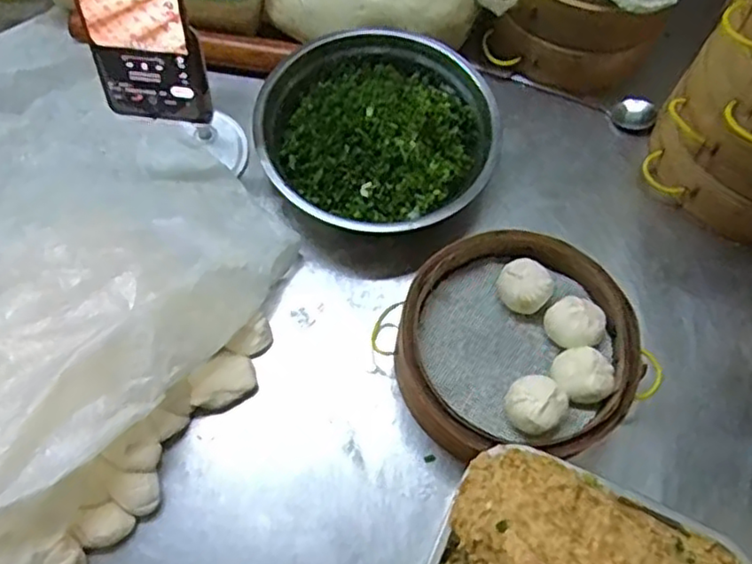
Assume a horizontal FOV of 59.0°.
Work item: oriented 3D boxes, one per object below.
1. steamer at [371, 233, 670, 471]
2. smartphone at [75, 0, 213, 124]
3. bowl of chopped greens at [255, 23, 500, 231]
[{"bbox_3d":[0.105,0.053,0.520,0.170,0.073,0.169,1,67,-2],"label":"steamer"},{"bbox_3d":[-0.169,-0.182,0.470,0.080,0.163,0.008,3,52,1],"label":"smartphone"},{"bbox_3d":[0.004,-0.130,0.599,0.199,0.066,0.204,1,67,-2],"label":"bowl of chopped greens"}]

